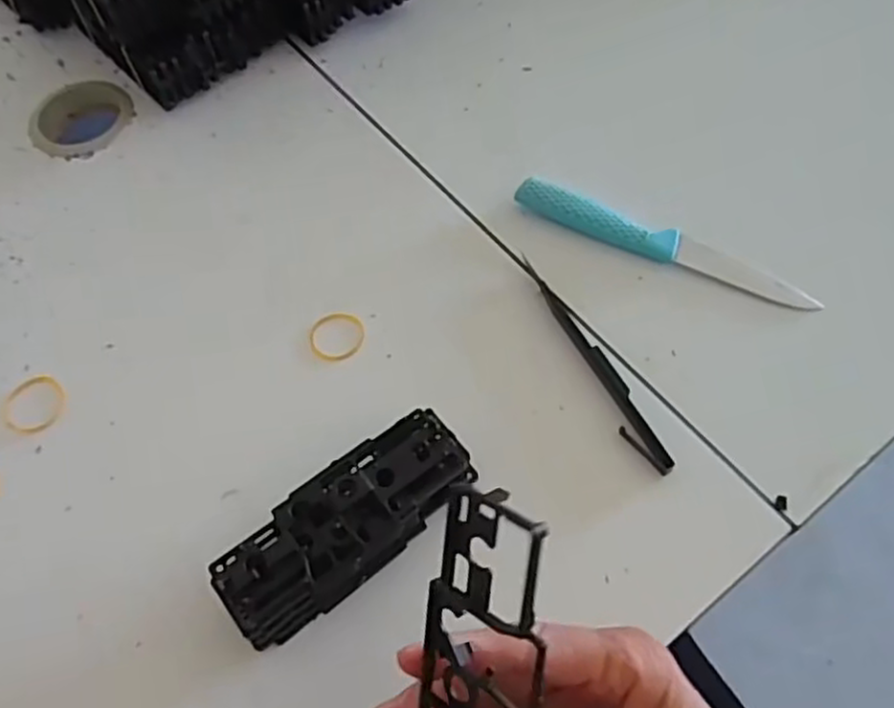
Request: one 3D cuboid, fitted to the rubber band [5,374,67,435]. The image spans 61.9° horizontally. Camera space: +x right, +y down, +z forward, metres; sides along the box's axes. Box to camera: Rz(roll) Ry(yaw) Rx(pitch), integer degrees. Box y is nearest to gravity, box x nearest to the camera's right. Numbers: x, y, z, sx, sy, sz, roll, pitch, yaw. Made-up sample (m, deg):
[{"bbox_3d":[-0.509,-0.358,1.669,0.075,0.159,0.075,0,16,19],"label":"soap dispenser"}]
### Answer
[{"bbox_3d":[-0.227,0.027,0.409,0.035,0.004,0.034,-2,61,3],"label":"rubber band"}]

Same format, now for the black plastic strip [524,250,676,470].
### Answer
[{"bbox_3d":[0.079,0.002,0.404,0.013,0.007,0.144,-22,62,-9],"label":"black plastic strip"}]

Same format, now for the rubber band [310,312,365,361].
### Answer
[{"bbox_3d":[-0.062,-0.010,0.424,0.030,0.004,0.030,-2,61,3],"label":"rubber band"}]

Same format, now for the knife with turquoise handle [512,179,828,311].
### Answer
[{"bbox_3d":[0.126,-0.066,0.437,0.180,0.009,0.022,21,64,15],"label":"knife with turquoise handle"}]

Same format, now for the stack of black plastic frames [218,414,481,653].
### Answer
[{"bbox_3d":[-0.045,0.082,0.354,0.125,0.035,0.050,-35,64,-15],"label":"stack of black plastic frames"}]

